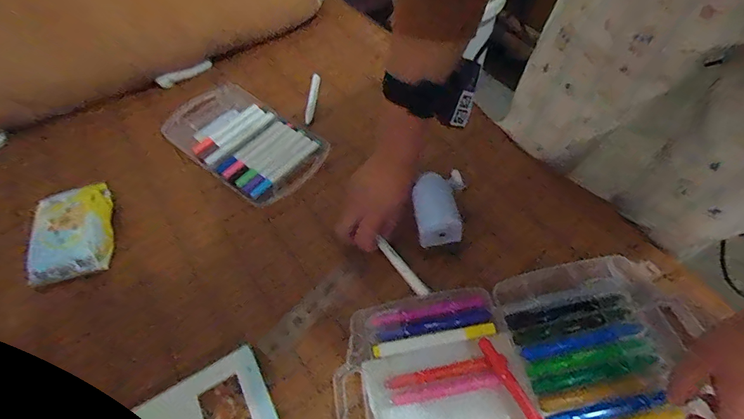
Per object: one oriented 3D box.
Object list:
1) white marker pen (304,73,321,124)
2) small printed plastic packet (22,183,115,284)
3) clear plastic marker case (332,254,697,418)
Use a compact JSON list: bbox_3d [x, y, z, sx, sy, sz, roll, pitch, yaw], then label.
[{"bbox_3d":[-0.098,-0.182,0.616,0.014,0.012,0.107,3,57,4],"label":"white marker pen"},{"bbox_3d":[-0.369,0.022,0.465,0.084,0.034,0.129,-17,58,-9],"label":"small printed plastic packet"},{"bbox_3d":[0.141,0.169,0.367,0.344,0.032,0.203,-11,57,-5],"label":"clear plastic marker case"}]

